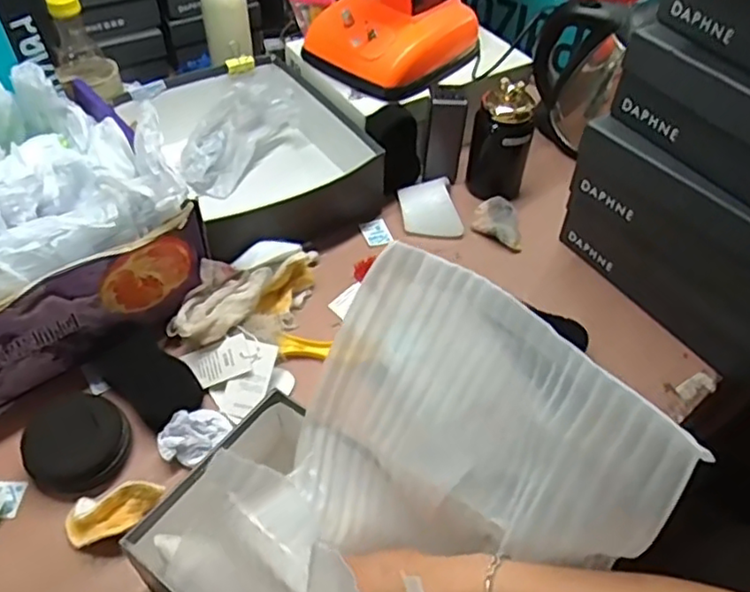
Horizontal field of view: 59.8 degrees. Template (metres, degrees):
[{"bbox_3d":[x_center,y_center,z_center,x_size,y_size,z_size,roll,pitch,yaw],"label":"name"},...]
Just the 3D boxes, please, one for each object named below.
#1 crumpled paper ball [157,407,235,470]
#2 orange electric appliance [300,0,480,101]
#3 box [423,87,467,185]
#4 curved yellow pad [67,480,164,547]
[{"bbox_3d":[-0.173,0.132,0.626,0.047,0.029,0.065,35,55,25],"label":"crumpled paper ball"},{"bbox_3d":[0.026,-0.403,0.873,0.177,0.225,0.197,31,53,22],"label":"orange electric appliance"},{"bbox_3d":[0.094,-0.217,0.880,0.048,0.117,0.050,7,48,4],"label":"box"},{"bbox_3d":[-0.233,0.188,0.575,0.085,0.022,0.043,-24,52,-6],"label":"curved yellow pad"}]

